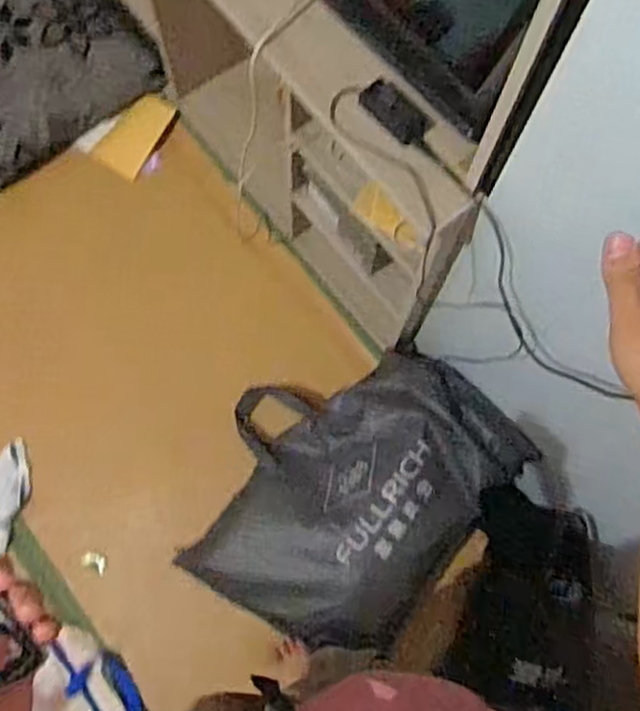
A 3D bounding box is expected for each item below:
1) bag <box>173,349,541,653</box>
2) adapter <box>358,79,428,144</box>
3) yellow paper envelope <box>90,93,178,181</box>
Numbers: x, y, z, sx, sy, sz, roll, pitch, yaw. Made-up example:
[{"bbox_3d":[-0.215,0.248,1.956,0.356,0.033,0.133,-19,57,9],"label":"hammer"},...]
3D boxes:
[{"bbox_3d":[0.042,0.277,1.494,0.518,0.187,0.621,38,77,9],"label":"bag"},{"bbox_3d":[0.103,-0.342,1.005,0.102,0.028,0.040,42,78,10],"label":"adapter"},{"bbox_3d":[-0.454,-0.547,1.771,0.116,0.014,0.209,33,96,-6],"label":"yellow paper envelope"}]

